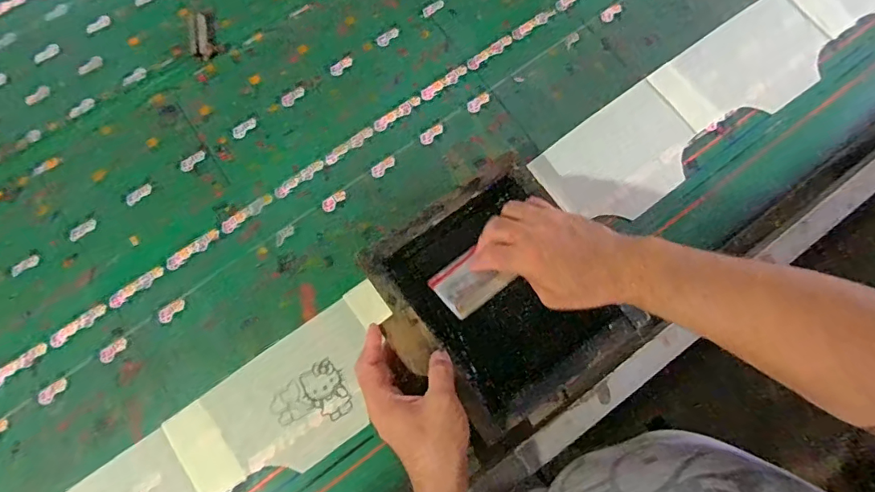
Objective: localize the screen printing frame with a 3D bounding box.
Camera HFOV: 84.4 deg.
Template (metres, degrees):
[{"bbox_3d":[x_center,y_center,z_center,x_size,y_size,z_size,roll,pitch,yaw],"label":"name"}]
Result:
[{"bbox_3d":[0.064,0.050,0.542,0.228,0.064,0.243,-35,77,-8],"label":"screen printing frame"}]

